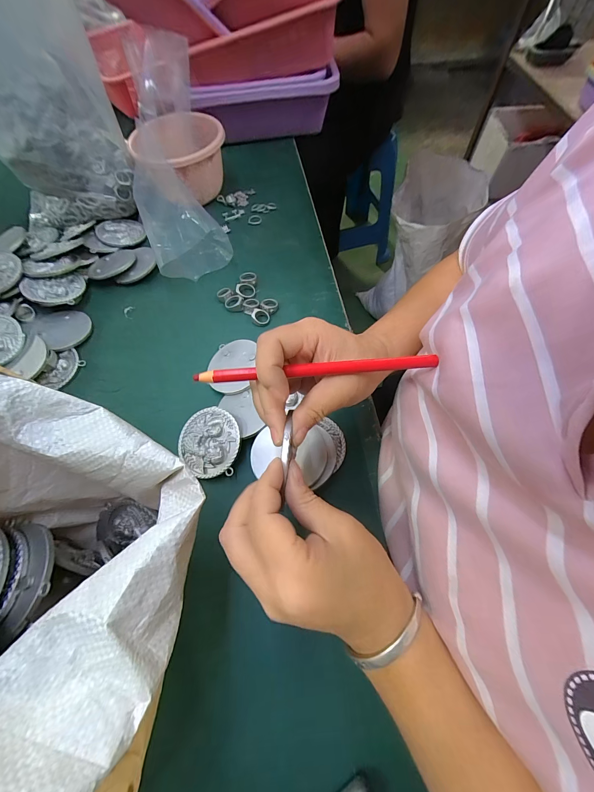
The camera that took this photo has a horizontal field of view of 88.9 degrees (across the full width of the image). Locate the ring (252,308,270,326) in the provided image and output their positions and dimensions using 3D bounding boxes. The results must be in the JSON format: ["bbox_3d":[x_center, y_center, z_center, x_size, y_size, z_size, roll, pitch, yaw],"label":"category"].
[{"bbox_3d":[-0.050,-0.109,0.412,0.024,0.012,0.023,-1,63,1],"label":"ring"}]

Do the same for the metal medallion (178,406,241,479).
[{"bbox_3d":[-0.094,0.049,0.324,0.072,0.006,0.071,13,80,21],"label":"metal medallion"}]

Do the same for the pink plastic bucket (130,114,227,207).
[{"bbox_3d":[-0.191,-0.395,0.516,0.140,0.095,0.165,-24,65,-11],"label":"pink plastic bucket"}]

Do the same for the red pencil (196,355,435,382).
[{"bbox_3d":[0.015,-0.018,0.207,0.165,0.005,0.008,-4,63,-4],"label":"red pencil"}]

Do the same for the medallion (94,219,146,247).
[{"bbox_3d":[-0.289,-0.269,0.497,0.070,0.011,0.064,-1,63,1],"label":"medallion"}]

